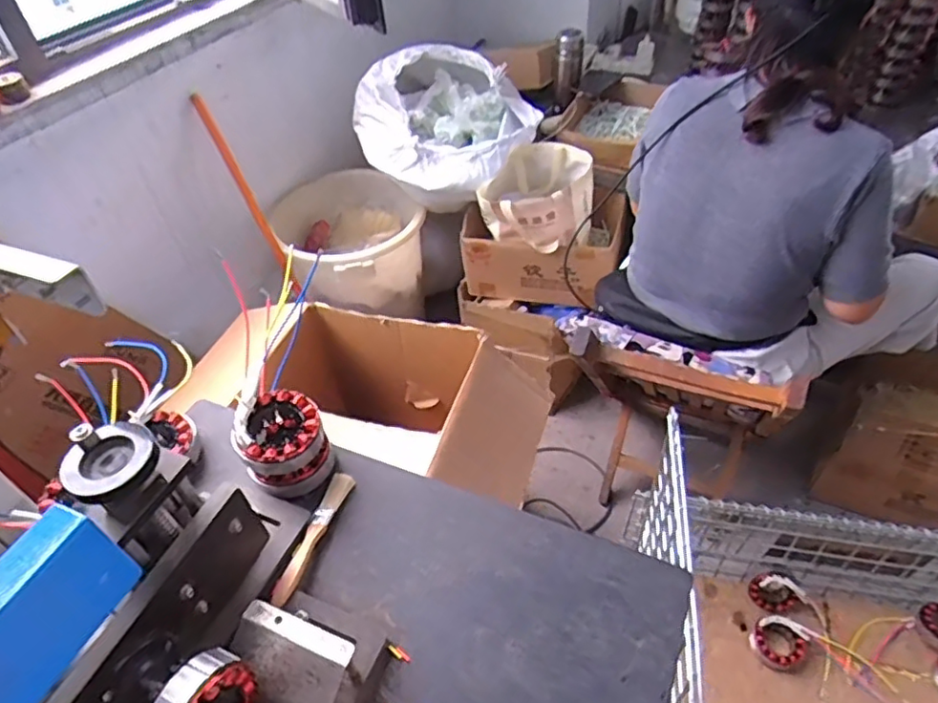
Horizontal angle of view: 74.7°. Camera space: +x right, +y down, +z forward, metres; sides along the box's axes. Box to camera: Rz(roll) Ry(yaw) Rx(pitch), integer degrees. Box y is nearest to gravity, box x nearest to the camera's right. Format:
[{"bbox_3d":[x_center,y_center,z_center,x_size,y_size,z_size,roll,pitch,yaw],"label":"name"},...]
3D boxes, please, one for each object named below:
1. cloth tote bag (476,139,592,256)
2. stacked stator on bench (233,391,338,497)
[{"bbox_3d":[0.164,-0.363,1.437,0.211,0.174,0.208,25,53,26],"label":"cloth tote bag"},{"bbox_3d":[-0.195,0.095,0.646,0.085,0.075,0.085,-2,46,2],"label":"stacked stator on bench"}]

